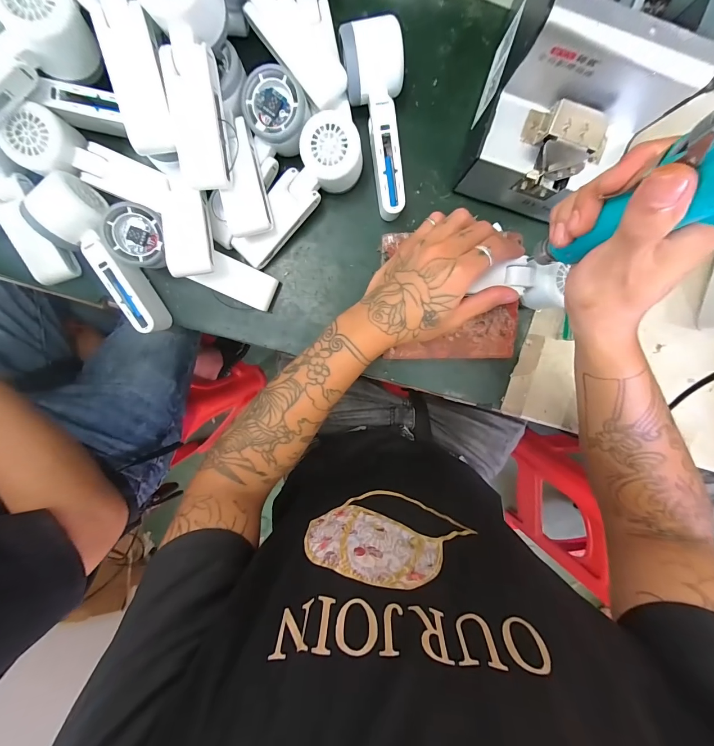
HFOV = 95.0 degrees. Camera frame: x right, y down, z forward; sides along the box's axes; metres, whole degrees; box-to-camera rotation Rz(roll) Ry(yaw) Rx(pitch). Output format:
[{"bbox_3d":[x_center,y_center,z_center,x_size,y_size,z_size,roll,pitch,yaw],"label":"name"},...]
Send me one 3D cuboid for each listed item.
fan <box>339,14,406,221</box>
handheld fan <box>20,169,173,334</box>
[{"bbox_3d":[0.020,-0.241,0.328,0.054,0.053,0.157,-6,98,0],"label":"fan"},{"bbox_3d":[-0.265,-0.119,0.342,0.056,0.047,0.176,-30,98,3],"label":"handheld fan"}]

